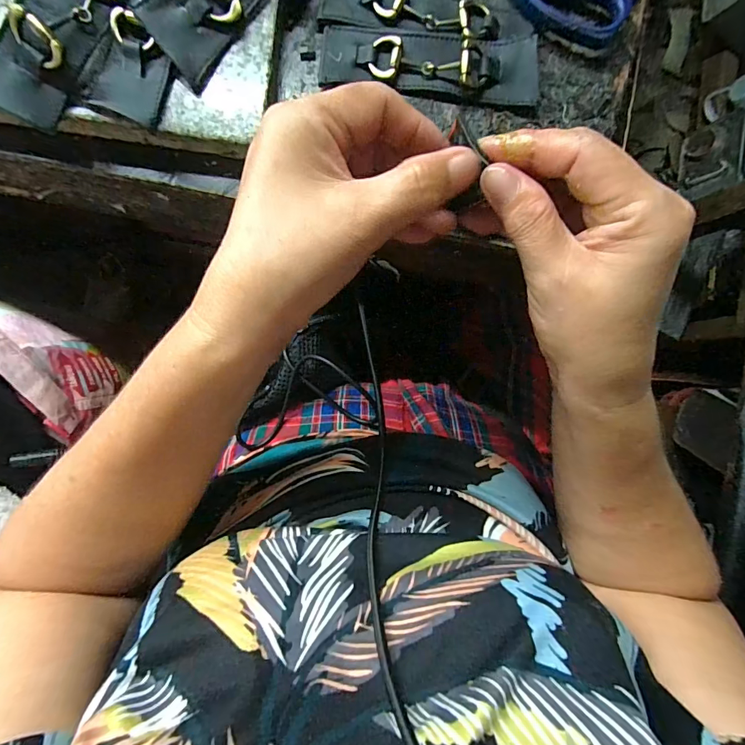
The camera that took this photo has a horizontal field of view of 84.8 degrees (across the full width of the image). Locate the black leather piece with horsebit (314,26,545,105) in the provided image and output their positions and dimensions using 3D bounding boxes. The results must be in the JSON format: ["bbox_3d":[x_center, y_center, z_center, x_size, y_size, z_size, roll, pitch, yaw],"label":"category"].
[{"bbox_3d":[0.035,-0.189,0.246,0.130,0.017,0.038,4,90,-5],"label":"black leather piece with horsebit"}]

